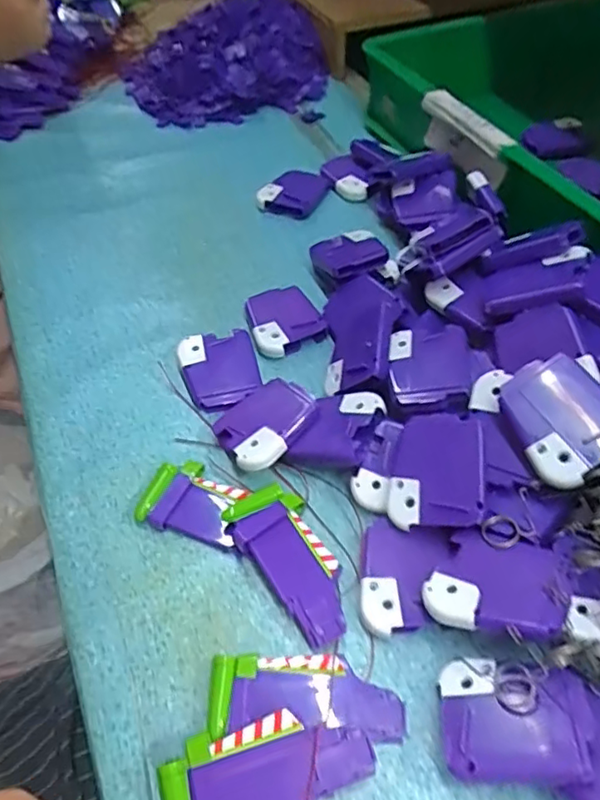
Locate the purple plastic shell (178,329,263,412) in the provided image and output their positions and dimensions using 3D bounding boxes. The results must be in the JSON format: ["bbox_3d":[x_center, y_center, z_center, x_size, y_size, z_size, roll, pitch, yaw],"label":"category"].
[{"bbox_3d":[-0.054,-0.020,0.408,0.050,0.016,0.062,-13,52,-7],"label":"purple plastic shell"}]

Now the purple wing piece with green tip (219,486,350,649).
[{"bbox_3d":[-0.003,0.086,0.320,0.041,0.016,0.086,-28,55,-18],"label":"purple wing piece with green tip"}]

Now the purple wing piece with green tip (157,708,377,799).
[{"bbox_3d":[-0.015,0.162,0.265,0.088,0.013,0.040,-15,67,-14],"label":"purple wing piece with green tip"}]

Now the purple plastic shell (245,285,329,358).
[{"bbox_3d":[-0.013,-0.061,0.440,0.051,0.012,0.064,-18,52,-11],"label":"purple plastic shell"}]

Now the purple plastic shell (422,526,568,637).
[{"bbox_3d":[0.092,0.085,0.287,0.059,0.015,0.050,8,52,10],"label":"purple plastic shell"}]

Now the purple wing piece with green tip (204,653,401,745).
[{"bbox_3d":[0.003,0.138,0.281,0.088,0.014,0.036,-1,51,2],"label":"purple wing piece with green tip"}]

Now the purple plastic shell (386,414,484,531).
[{"bbox_3d":[0.073,0.037,0.324,0.049,0.007,0.060,-4,67,29],"label":"purple plastic shell"}]

